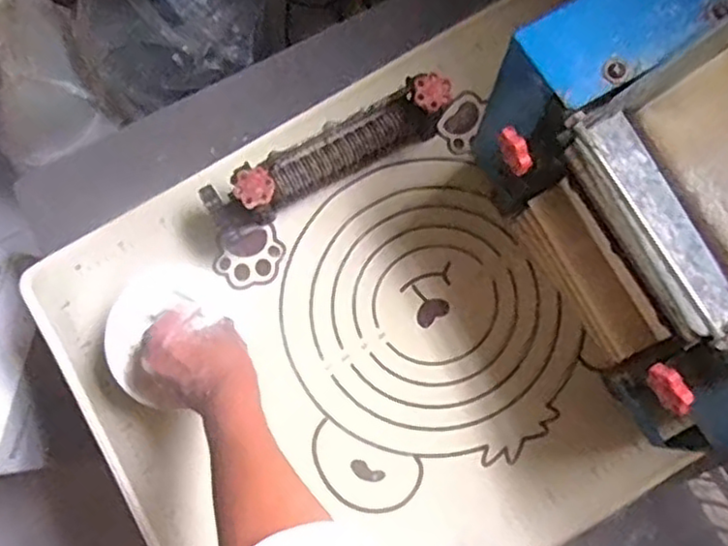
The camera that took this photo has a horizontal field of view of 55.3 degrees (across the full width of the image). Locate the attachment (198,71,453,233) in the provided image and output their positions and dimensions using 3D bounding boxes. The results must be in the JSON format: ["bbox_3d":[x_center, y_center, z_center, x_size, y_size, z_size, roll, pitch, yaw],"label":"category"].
[{"bbox_3d":[-0.037,-0.113,0.676,0.242,0.105,0.051,-30,80,-6],"label":"attachment"}]

